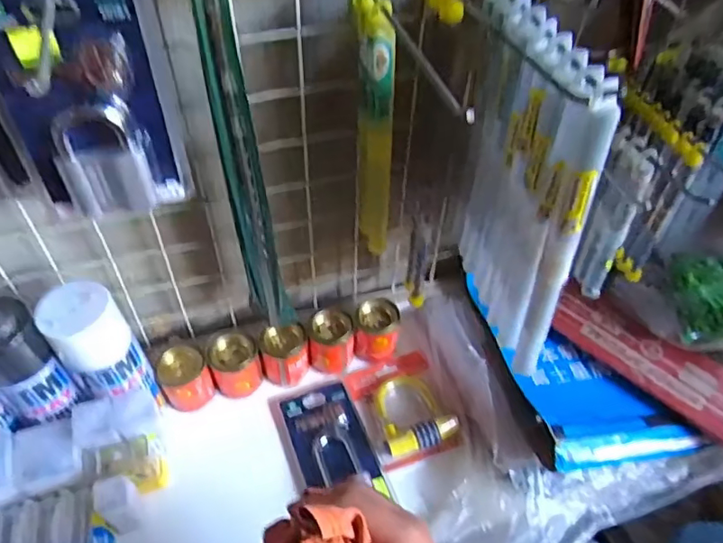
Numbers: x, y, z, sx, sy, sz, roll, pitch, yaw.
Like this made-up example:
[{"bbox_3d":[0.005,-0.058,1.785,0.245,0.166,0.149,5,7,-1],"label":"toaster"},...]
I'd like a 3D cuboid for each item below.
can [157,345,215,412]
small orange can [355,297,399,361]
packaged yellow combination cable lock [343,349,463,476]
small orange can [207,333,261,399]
[{"bbox_3d":[-0.201,0.122,0.612,0.050,0.063,0.045,-22,50,-20],"label":"can"},{"bbox_3d":[0.020,0.074,0.670,0.050,0.066,0.050,0,46,0],"label":"small orange can"},{"bbox_3d":[0.048,0.160,0.638,0.099,0.028,0.132,-13,48,-13],"label":"packaged yellow combination cable lock"},{"bbox_3d":[-0.146,0.112,0.629,0.053,0.069,0.051,0,46,0],"label":"small orange can"}]

